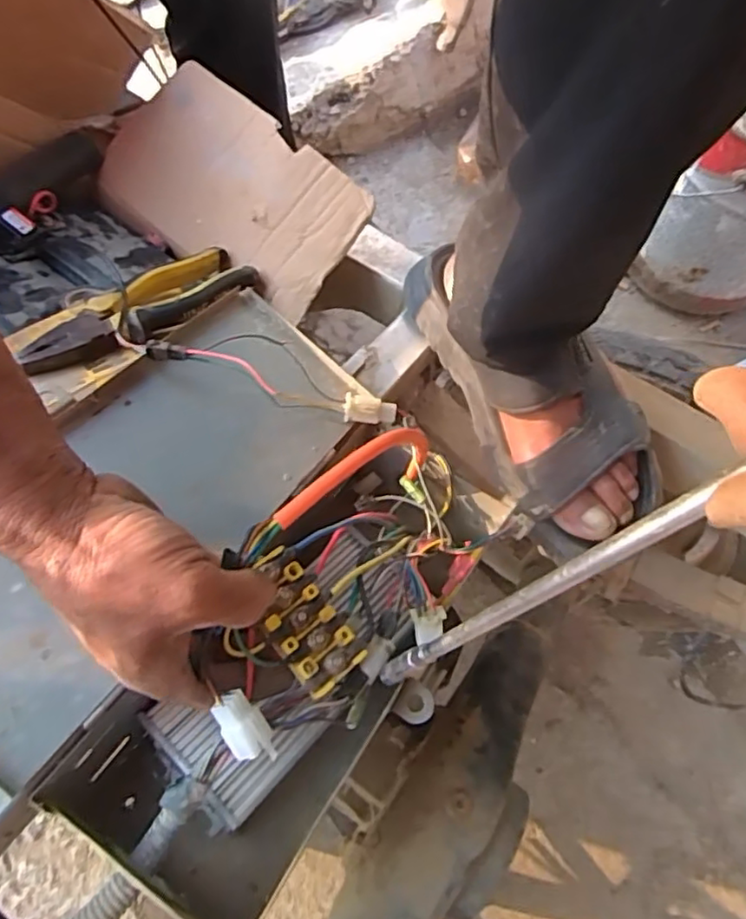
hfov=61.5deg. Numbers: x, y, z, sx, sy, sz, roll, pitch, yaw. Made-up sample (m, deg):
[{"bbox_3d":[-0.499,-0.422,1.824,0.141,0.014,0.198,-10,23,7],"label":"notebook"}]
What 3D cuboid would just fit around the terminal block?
[{"bbox_3d":[-0.042,0.089,0.346,0.037,0.014,0.078,-39,81,-9],"label":"terminal block"}]

